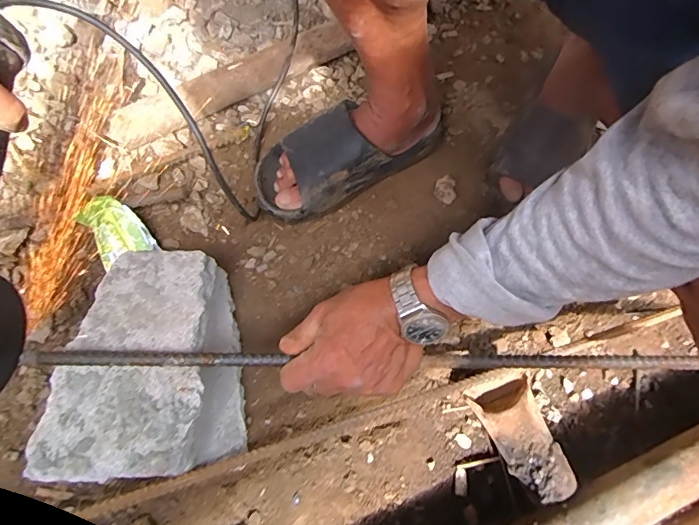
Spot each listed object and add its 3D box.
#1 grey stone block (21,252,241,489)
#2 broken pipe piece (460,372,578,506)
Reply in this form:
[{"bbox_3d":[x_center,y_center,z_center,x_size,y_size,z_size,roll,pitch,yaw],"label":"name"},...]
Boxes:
[{"bbox_3d":[-0.182,0.093,0.406,0.139,0.109,0.191,-4,69,-6],"label":"grey stone block"},{"bbox_3d":[0.164,0.175,0.421,0.059,0.064,0.102,-14,70,-9],"label":"broken pipe piece"}]

